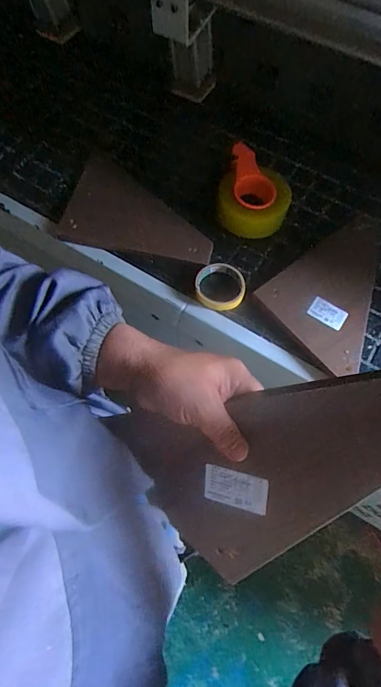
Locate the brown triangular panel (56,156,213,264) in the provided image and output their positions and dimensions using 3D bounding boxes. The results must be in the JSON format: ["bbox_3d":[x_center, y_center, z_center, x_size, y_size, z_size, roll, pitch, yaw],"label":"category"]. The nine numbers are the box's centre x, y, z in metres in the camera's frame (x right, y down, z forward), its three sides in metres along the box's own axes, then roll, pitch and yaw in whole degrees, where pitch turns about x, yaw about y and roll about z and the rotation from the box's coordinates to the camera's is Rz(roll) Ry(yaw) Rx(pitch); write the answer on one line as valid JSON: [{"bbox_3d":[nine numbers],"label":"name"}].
[{"bbox_3d":[-0.096,-0.253,0.764,0.292,0.019,0.181,14,81,6],"label":"brown triangular panel"}]

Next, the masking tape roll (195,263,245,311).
[{"bbox_3d":[0.053,-0.102,0.713,0.088,0.025,0.089,0,67,-1],"label":"masking tape roll"}]

